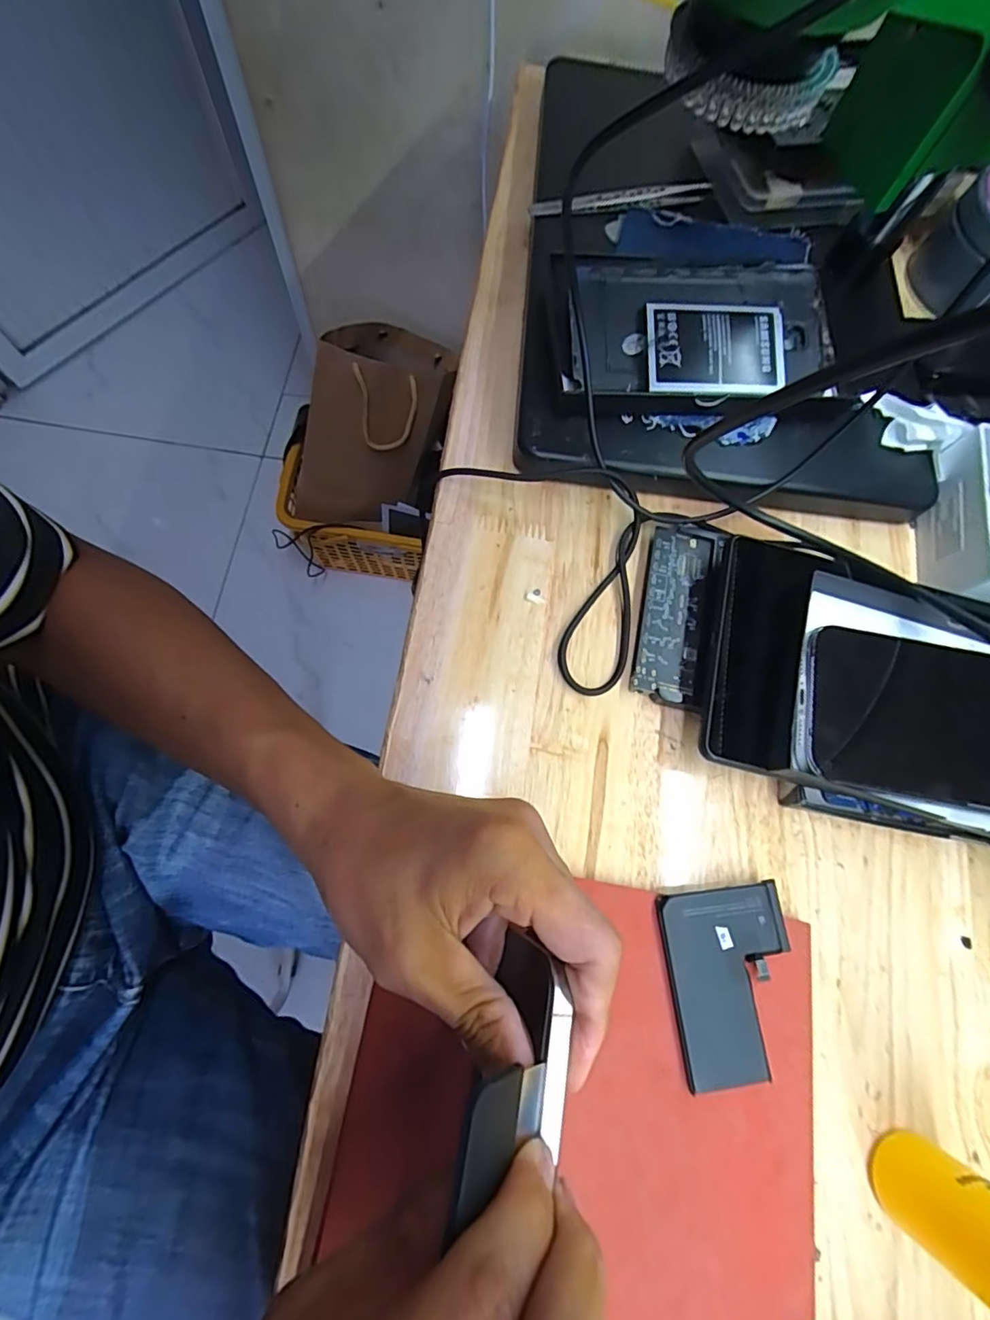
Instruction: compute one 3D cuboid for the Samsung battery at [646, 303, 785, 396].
[{"bbox_3d":[0.126,-0.174,0.295,0.080,0.008,0.052,-4,89,-7],"label":"Samsung battery"}]

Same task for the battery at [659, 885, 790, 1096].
[{"bbox_3d":[0.107,0.143,0.233,0.057,0.004,0.076,-5,73,-4],"label":"battery"}]

